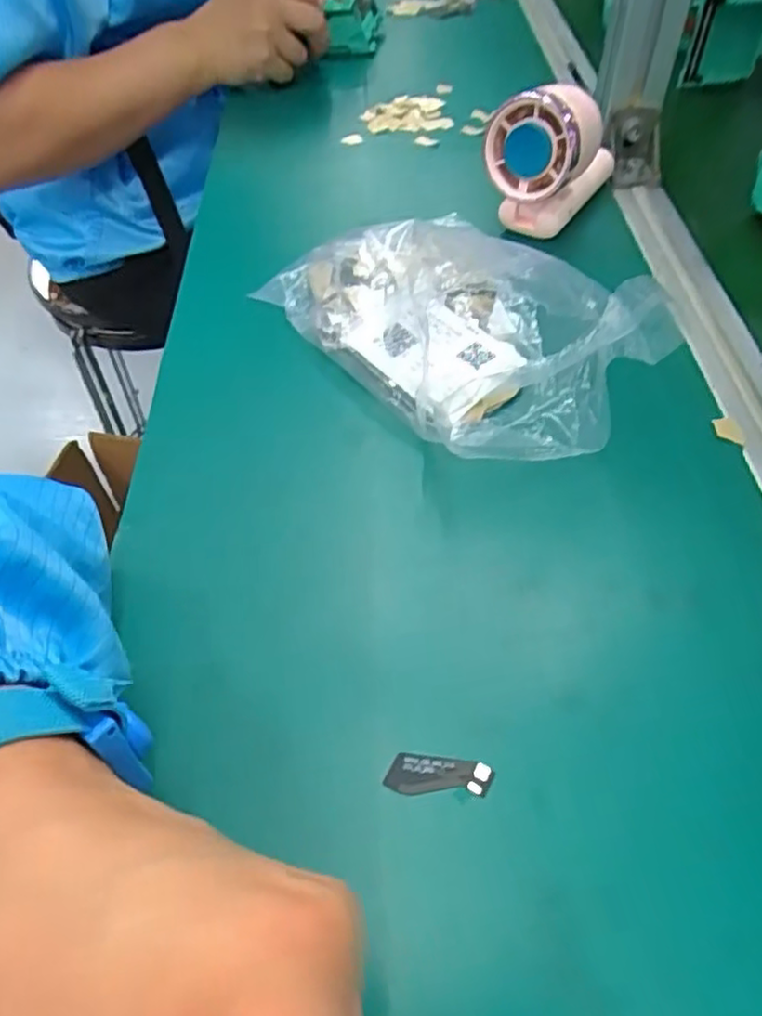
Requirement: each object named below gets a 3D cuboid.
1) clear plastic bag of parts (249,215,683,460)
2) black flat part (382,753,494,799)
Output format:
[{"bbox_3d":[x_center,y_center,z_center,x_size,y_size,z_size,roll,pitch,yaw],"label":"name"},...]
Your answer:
[{"bbox_3d":[0.029,-0.107,0.373,0.103,0.060,0.226,-33,57,-22],"label":"clear plastic bag of parts"},{"bbox_3d":[0.021,0.096,0.247,0.037,0.004,0.013,2,51,4],"label":"black flat part"}]

